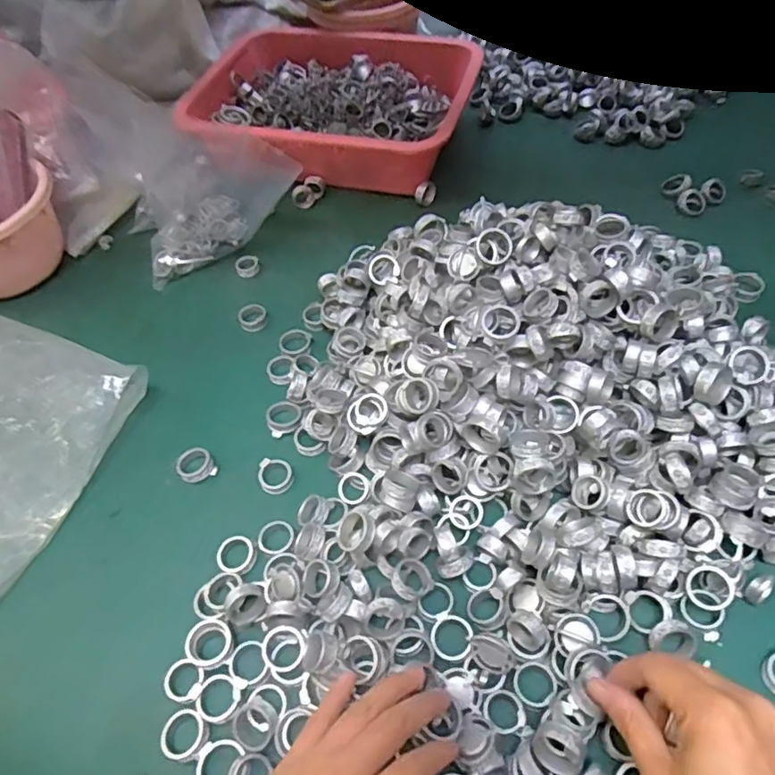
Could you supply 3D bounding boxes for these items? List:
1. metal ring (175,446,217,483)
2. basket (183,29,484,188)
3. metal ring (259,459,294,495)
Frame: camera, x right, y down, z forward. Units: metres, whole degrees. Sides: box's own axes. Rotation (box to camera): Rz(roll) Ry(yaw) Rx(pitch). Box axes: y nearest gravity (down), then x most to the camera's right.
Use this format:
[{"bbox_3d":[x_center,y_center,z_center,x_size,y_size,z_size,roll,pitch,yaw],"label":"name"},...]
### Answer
[{"bbox_3d":[-0.147,0.059,0.452,0.027,0.010,0.025,-3,52,3],"label":"metal ring"},{"bbox_3d":[-0.050,-0.329,0.693,0.299,0.089,0.245,8,54,12],"label":"basket"},{"bbox_3d":[-0.084,0.066,0.442,0.025,0.008,0.027,-3,52,3],"label":"metal ring"}]

